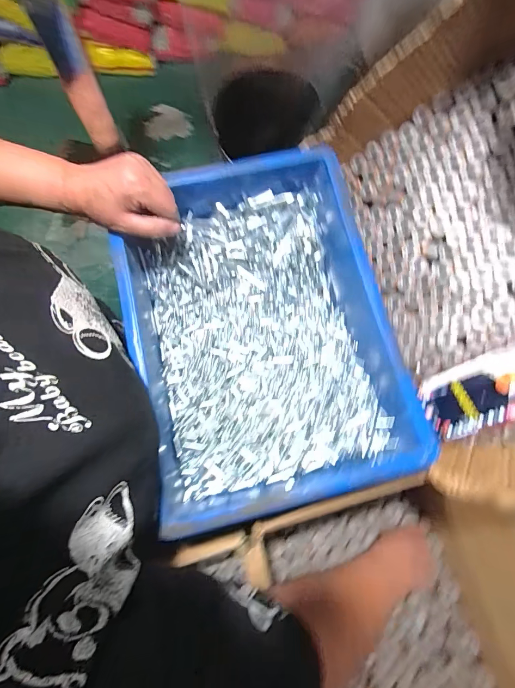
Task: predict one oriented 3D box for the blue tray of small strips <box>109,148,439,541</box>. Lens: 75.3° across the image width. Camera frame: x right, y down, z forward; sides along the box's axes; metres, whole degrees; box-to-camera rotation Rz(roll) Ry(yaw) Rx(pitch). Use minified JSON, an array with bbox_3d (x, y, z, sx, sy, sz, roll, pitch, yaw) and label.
[{"bbox_3d":[0.008,-0.017,0.429,0.293,0.107,0.414,-13,76,-5],"label":"blue tray of small strips"}]

